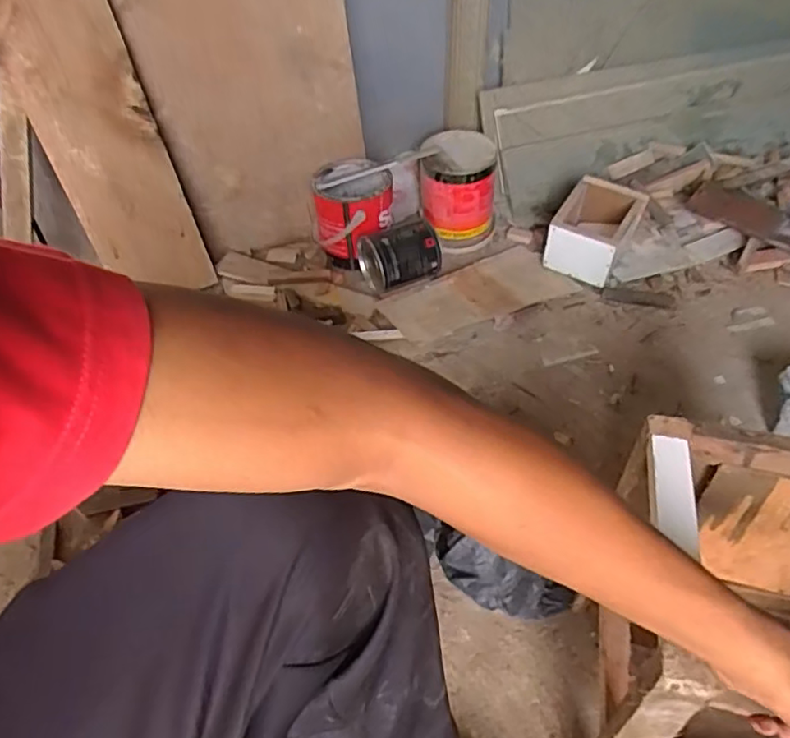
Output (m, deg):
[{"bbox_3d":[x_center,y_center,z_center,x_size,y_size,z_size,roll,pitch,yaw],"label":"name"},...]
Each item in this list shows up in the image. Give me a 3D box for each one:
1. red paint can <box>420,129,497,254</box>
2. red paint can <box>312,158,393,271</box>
[{"bbox_3d":[0.127,-0.364,1.253,0.150,0.163,0.176,0,45,4],"label":"red paint can"},{"bbox_3d":[-0.078,-0.302,1.205,0.148,0.142,0.160,-4,45,0],"label":"red paint can"}]

